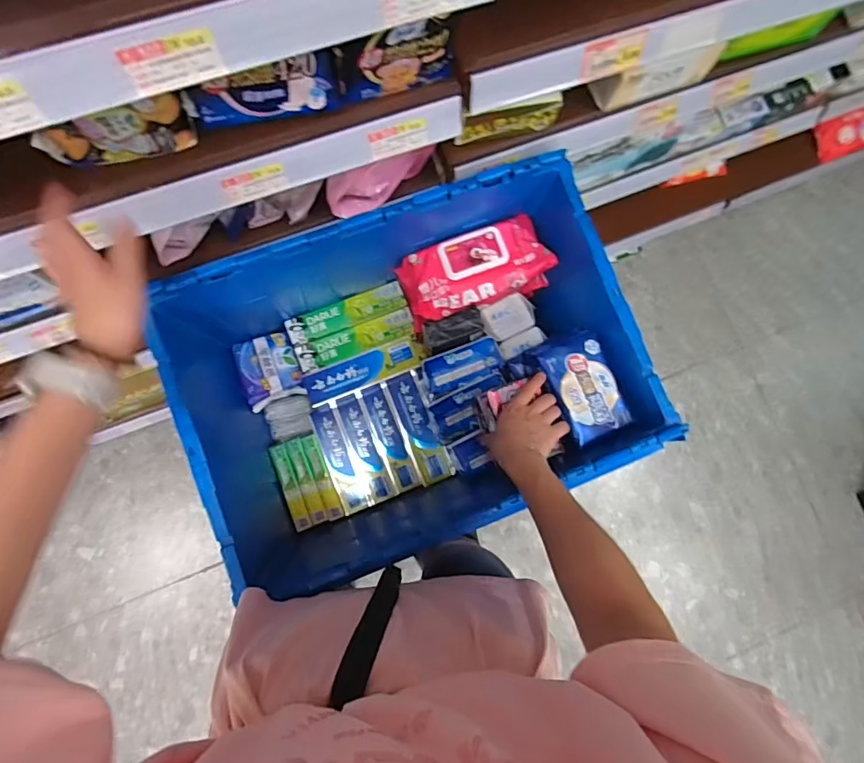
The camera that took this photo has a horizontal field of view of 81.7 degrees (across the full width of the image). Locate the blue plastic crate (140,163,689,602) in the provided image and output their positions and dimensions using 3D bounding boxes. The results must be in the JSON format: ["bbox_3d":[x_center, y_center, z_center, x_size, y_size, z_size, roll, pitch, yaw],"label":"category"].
[{"bbox_3d":[-0.030,-0.002,0.749,0.579,0.281,0.408,-21,86,-7],"label":"blue plastic crate"}]

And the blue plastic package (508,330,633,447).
[{"bbox_3d":[0.210,0.005,0.702,0.102,0.034,0.145,-19,84,-6],"label":"blue plastic package"}]

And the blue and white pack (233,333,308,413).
[{"bbox_3d":[-0.270,-0.022,0.831,0.097,0.036,0.112,-20,84,-6],"label":"blue and white pack"}]

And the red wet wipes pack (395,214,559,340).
[{"bbox_3d":[0.065,-0.168,0.767,0.225,0.077,0.110,-21,86,-7],"label":"red wet wipes pack"}]

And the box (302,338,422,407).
[{"bbox_3d":[-0.112,-0.015,0.839,0.197,0.044,0.050,-20,86,-7],"label":"box"}]

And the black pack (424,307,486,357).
[{"bbox_3d":[0.035,-0.078,0.776,0.094,0.030,0.046,-20,86,-7],"label":"black pack"}]

